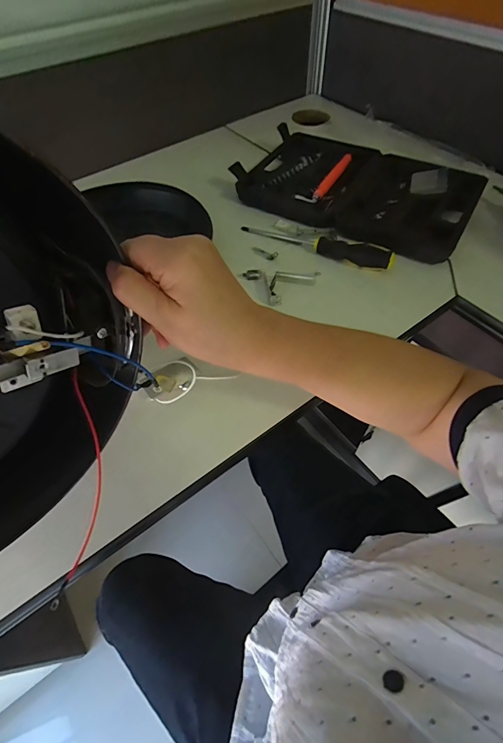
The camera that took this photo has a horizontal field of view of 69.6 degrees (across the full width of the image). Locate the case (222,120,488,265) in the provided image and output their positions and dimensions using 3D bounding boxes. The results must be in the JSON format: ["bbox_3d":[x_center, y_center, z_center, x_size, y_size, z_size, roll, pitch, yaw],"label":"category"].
[{"bbox_3d":[0.162,-0.291,0.570,0.348,0.035,0.221,27,60,20],"label":"case"}]

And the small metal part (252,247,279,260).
[{"bbox_3d":[0.020,-0.170,0.514,0.016,0.008,0.041,-39,62,-22],"label":"small metal part"}]

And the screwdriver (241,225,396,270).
[{"bbox_3d":[0.086,-0.181,0.502,0.217,0.023,0.031,21,59,16],"label":"screwdriver"}]

